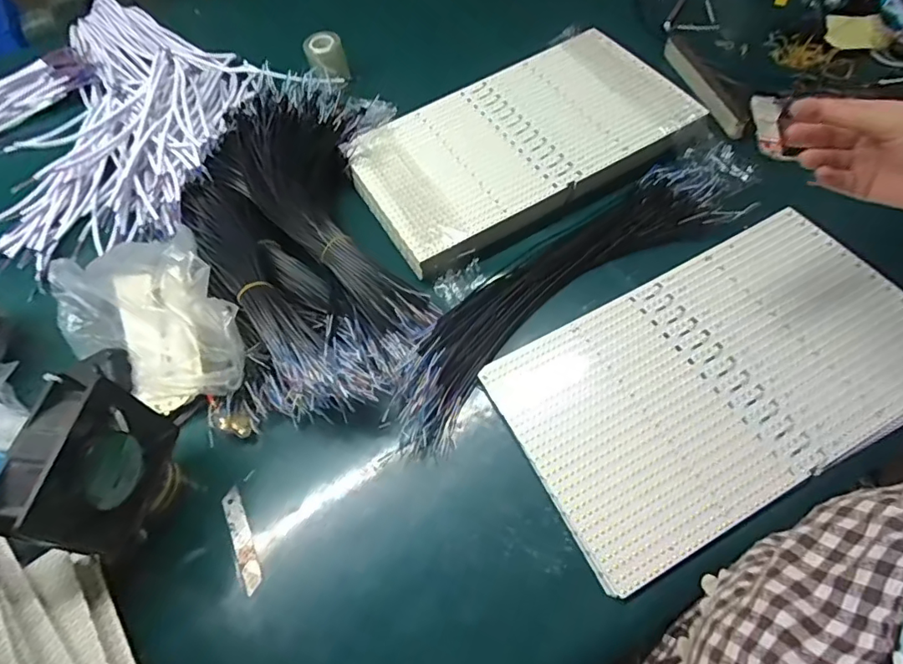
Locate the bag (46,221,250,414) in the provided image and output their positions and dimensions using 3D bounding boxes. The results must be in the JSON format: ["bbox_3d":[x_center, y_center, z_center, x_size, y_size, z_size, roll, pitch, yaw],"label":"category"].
[{"bbox_3d":[-0.319,-0.015,0.543,0.159,0.070,0.255,-34,63,-16],"label":"bag"}]

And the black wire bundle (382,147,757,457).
[{"bbox_3d":[0.145,-0.068,0.578,0.537,0.040,0.127,-34,62,-15],"label":"black wire bundle"}]

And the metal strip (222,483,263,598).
[{"bbox_3d":[-0.194,0.191,0.475,0.017,0.004,0.098,-20,58,-20],"label":"metal strip"}]

